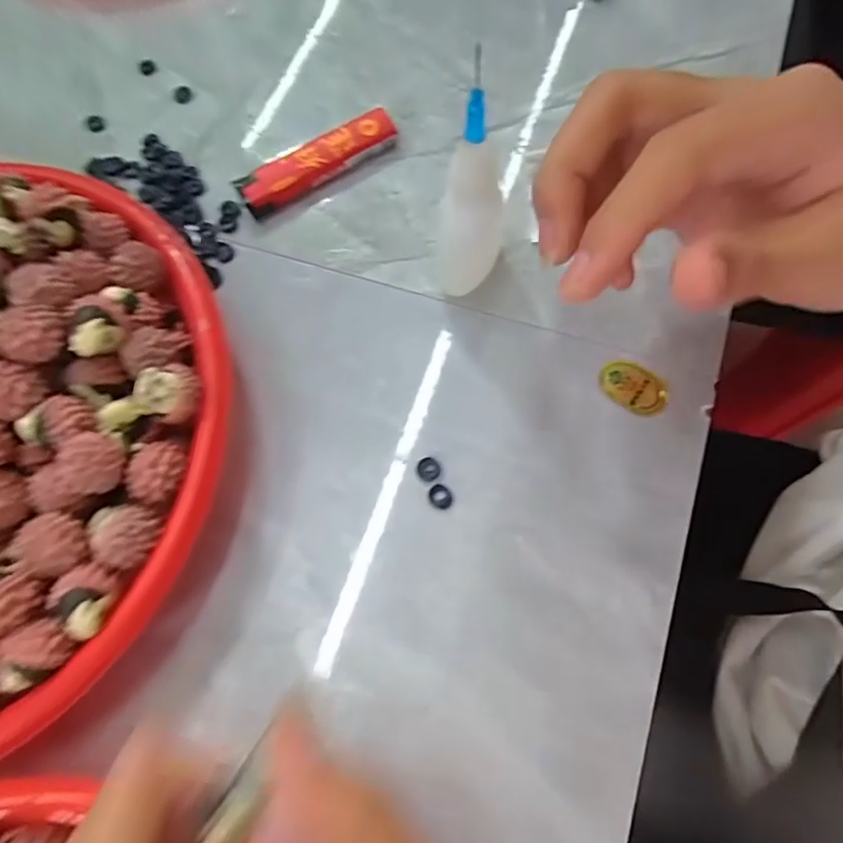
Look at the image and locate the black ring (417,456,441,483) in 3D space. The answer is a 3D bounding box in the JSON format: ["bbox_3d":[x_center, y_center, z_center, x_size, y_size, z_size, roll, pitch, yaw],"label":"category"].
[{"bbox_3d":[0.003,0.018,0.214,0.009,0.004,0.009,-1,71,3],"label":"black ring"}]

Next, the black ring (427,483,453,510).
[{"bbox_3d":[0.007,0.028,0.211,0.009,0.004,0.009,-1,71,3],"label":"black ring"}]

